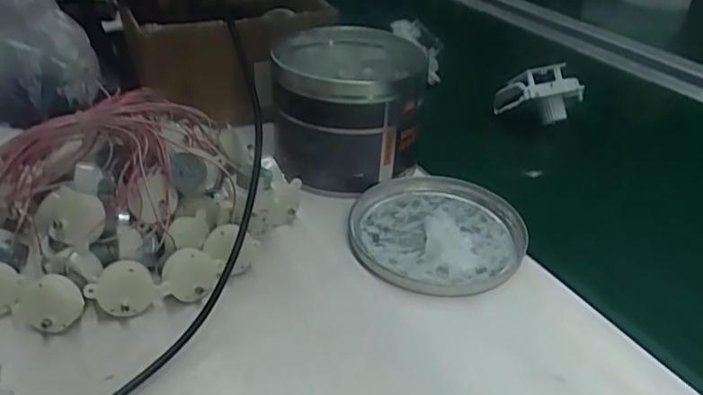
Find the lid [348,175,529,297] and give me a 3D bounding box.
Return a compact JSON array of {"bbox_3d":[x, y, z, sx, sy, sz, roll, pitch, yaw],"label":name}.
[{"bbox_3d":[0.066,0.023,0.432,0.138,0.015,0.129,3,33,-2],"label":"lid"}]

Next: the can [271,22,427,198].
[{"bbox_3d":[-0.003,-0.080,0.506,0.130,0.105,0.138,3,33,-2],"label":"can"}]

